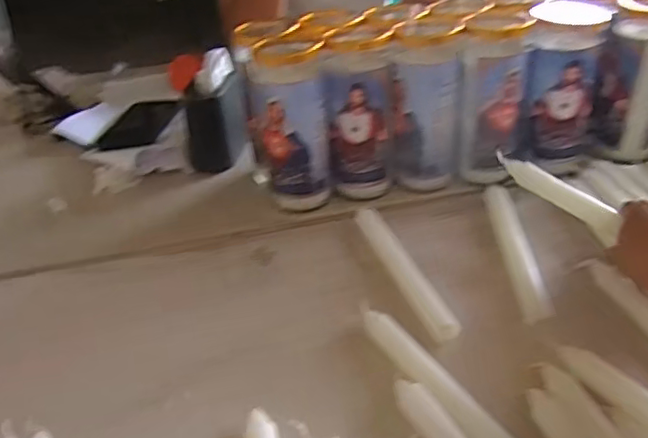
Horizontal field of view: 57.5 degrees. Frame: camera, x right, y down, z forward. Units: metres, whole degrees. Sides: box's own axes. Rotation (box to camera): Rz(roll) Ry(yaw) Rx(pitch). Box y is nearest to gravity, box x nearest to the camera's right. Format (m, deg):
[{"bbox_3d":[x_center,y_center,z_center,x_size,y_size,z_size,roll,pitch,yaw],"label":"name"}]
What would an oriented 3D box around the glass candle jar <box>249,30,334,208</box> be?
[{"bbox_3d":[-0.036,-0.107,0.645,0.075,0.162,0.093,-10,35,-5],"label":"glass candle jar"}]

